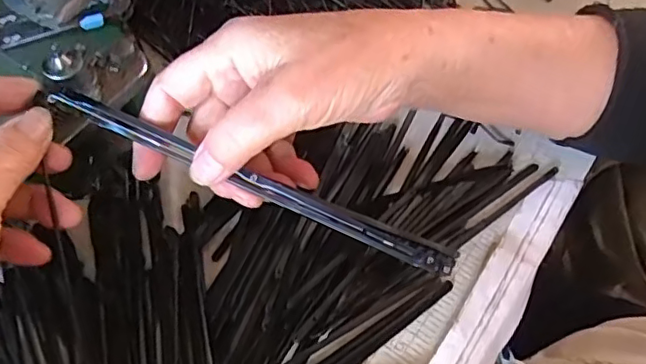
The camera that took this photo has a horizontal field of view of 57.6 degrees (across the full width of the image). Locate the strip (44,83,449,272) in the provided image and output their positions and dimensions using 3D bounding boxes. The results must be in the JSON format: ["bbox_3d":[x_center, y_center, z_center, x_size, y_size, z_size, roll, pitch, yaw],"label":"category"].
[{"bbox_3d":[-0.030,-0.001,0.258,0.188,0.006,0.011,24,61,-3],"label":"strip"}]

